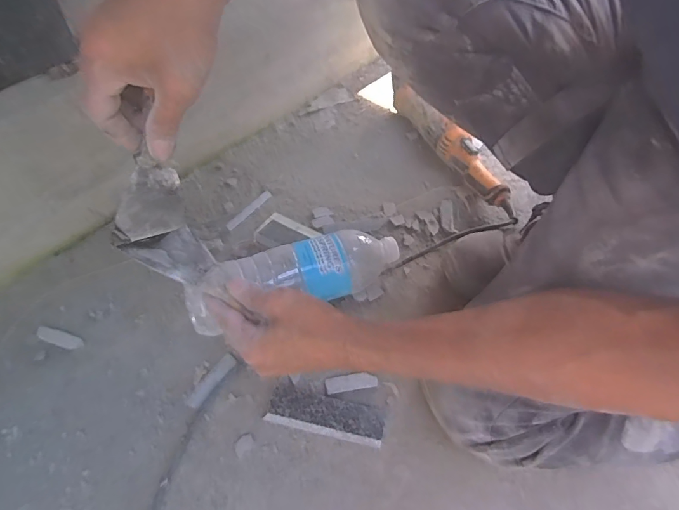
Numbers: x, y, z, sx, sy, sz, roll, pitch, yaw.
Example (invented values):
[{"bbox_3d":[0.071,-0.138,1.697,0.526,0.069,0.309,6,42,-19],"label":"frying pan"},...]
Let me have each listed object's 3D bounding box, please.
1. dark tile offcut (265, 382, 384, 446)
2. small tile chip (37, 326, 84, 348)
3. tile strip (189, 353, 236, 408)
[{"bbox_3d":[-0.015,0.163,0.431,0.115,0.020,0.041,14,50,7],"label":"dark tile offcut"},{"bbox_3d":[-0.316,0.093,0.480,0.052,0.006,0.015,13,49,7],"label":"small tile chip"},{"bbox_3d":[-0.136,0.134,0.457,0.016,0.005,0.064,29,53,19],"label":"tile strip"}]

